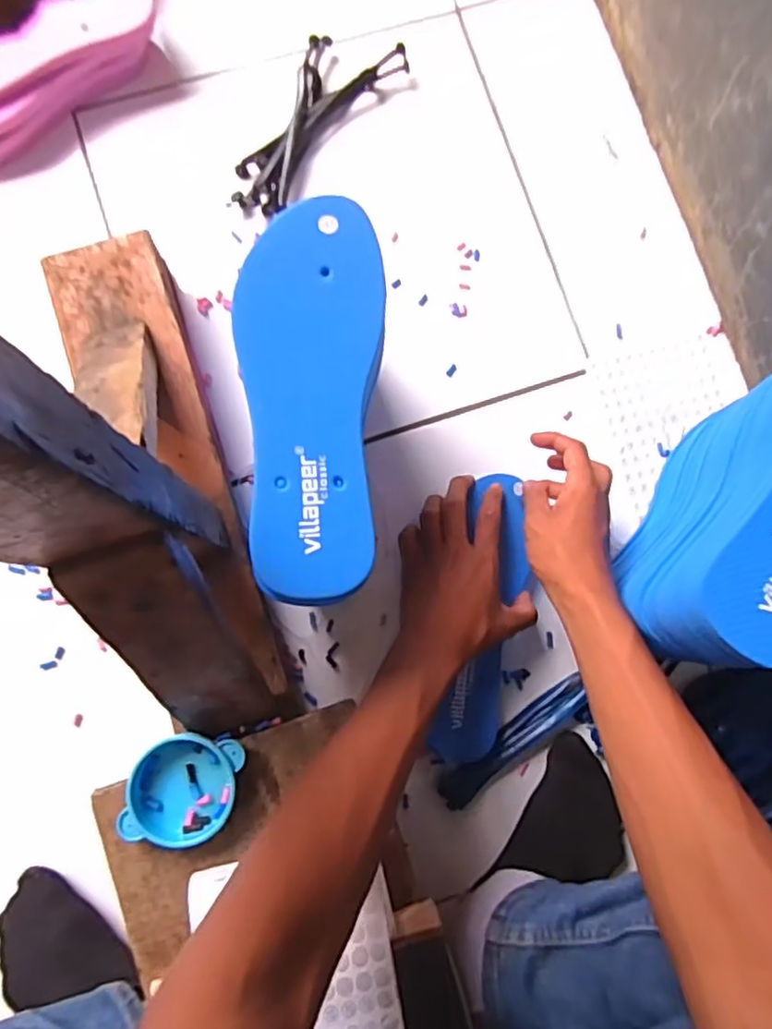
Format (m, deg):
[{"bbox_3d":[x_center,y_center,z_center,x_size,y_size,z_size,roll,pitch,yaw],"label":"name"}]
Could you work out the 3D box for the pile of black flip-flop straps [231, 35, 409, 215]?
[{"bbox_3d":[-0.078,-0.384,0.627,0.087,0.017,0.219,39,84,2],"label":"pile of black flip-flop straps"}]

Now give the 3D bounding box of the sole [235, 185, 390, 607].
[{"bbox_3d":[-0.043,-0.071,0.387,0.084,0.015,0.238,-2,84,-2],"label":"sole"}]

